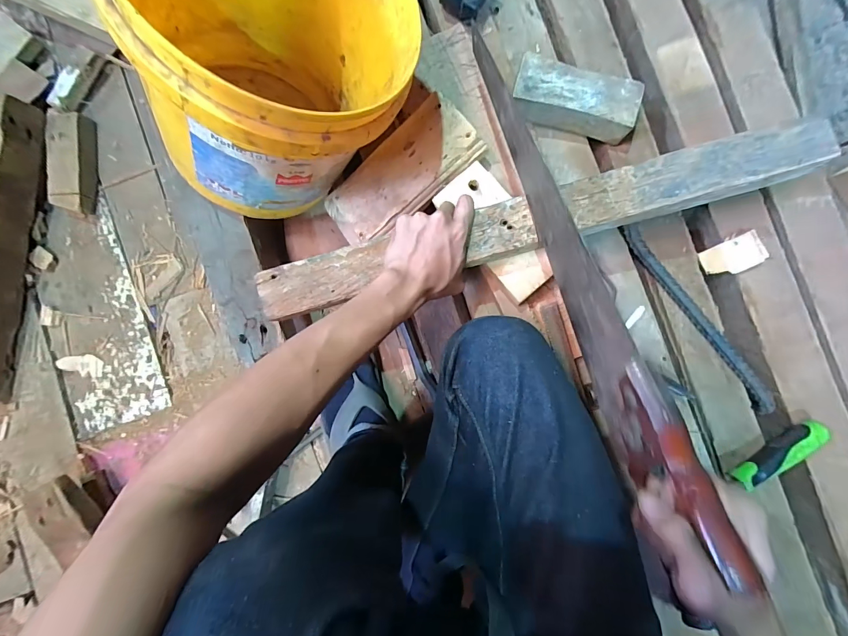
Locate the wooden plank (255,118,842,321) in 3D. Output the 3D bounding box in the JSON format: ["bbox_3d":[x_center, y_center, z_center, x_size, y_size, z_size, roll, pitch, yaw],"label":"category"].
[{"bbox_3d":[0.117,-0.106,0.417,0.633,0.025,0.060,-15,88,4],"label":"wooden plank"}]

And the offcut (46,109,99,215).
[{"bbox_3d":[-0.619,-0.272,0.645,0.065,0.040,0.173,1,89,3],"label":"offcut"}]

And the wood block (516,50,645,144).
[{"bbox_3d":[0.201,-0.291,0.492,0.158,0.056,0.066,16,89,3],"label":"wood block"}]

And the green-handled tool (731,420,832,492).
[{"bbox_3d":[0.445,0.171,0.457,0.125,0.036,0.026,-35,87,2],"label":"green-handled tool"}]

